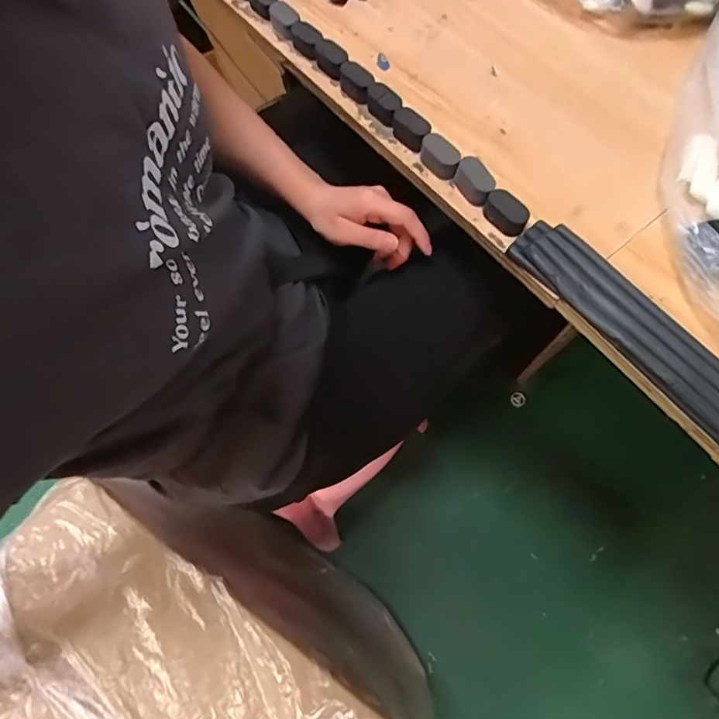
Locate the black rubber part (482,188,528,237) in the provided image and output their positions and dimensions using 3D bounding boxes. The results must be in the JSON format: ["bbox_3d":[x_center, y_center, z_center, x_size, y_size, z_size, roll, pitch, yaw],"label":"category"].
[{"bbox_3d":[0.115,-0.116,0.373,0.023,0.015,0.037,-36,73,-13],"label":"black rubber part"}]

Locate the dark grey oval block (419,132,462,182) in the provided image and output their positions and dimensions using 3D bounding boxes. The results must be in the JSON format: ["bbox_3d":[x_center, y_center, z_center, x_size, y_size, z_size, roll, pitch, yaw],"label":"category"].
[{"bbox_3d":[0.067,-0.169,0.395,0.021,0.018,0.039,-39,74,-13],"label":"dark grey oval block"}]

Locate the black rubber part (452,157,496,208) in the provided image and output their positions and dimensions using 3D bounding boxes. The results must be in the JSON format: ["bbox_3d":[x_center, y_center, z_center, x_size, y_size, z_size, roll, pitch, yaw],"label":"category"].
[{"bbox_3d":[0.093,-0.144,0.382,0.020,0.018,0.038,-27,72,-10],"label":"black rubber part"}]

